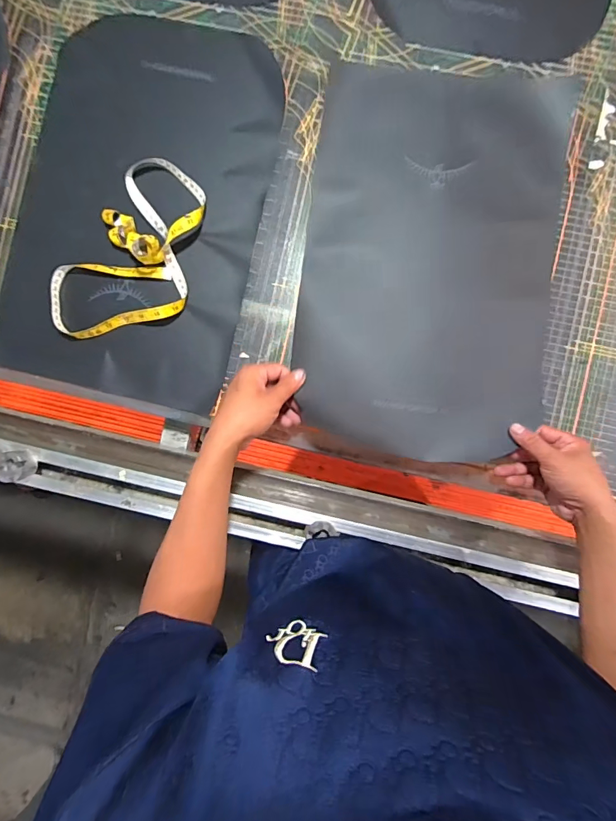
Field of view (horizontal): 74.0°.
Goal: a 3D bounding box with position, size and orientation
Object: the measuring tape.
[{"bbox_3d":[-0.229,-0.200,0.544,0.165,0.033,0.262,37,92,2],"label":"measuring tape"}]

